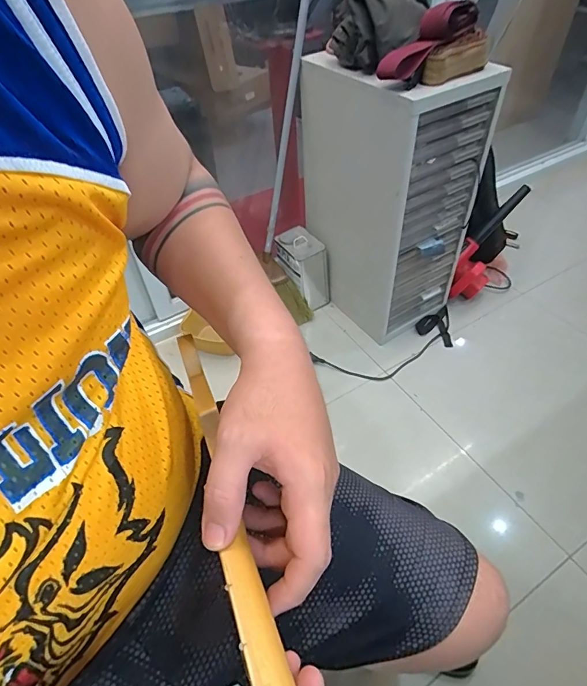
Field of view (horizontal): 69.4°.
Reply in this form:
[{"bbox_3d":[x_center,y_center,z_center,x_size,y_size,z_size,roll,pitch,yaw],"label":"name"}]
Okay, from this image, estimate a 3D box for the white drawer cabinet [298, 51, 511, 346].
[{"bbox_3d":[0.258,-0.408,1.212,0.313,0.670,0.400,-25,51,-18],"label":"white drawer cabinet"}]

